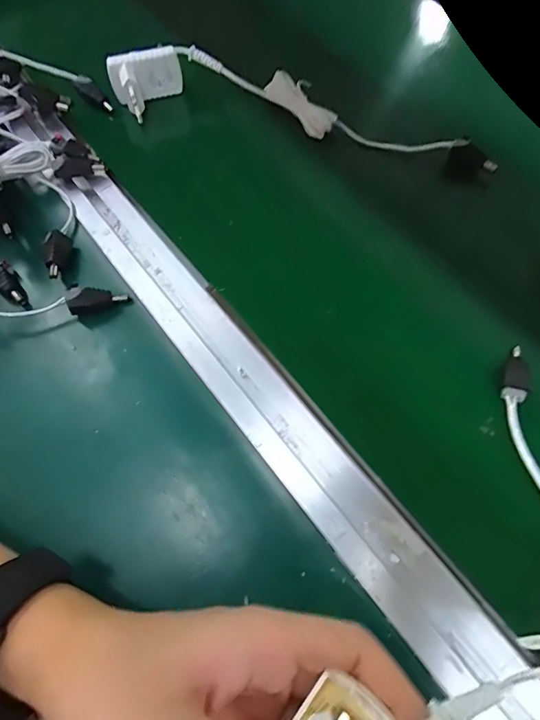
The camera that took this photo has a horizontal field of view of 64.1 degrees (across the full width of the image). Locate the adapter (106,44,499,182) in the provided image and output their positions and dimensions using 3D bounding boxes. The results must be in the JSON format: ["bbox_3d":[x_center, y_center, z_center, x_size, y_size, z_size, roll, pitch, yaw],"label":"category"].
[{"bbox_3d":[0.025,-0.217,0.358,0.317,0.049,0.066,11,66,7],"label":"adapter"}]

